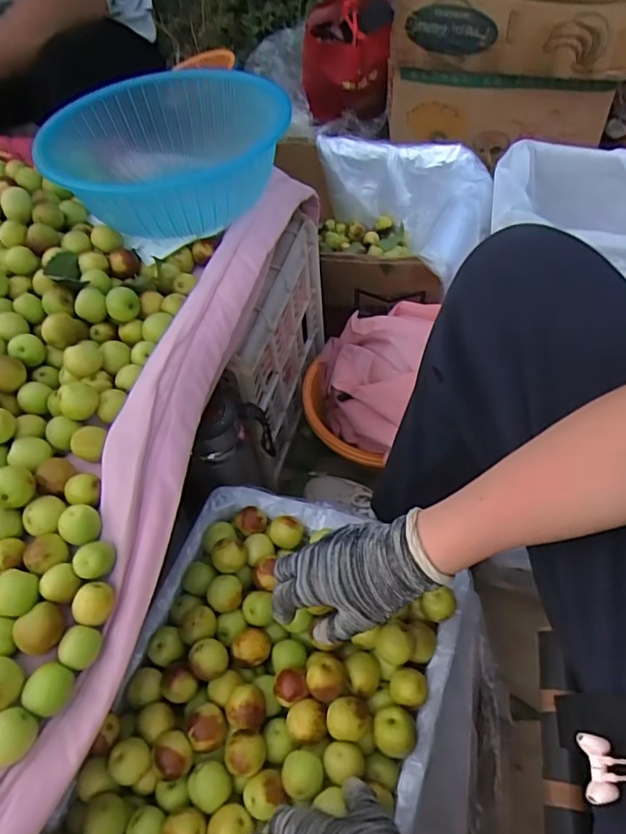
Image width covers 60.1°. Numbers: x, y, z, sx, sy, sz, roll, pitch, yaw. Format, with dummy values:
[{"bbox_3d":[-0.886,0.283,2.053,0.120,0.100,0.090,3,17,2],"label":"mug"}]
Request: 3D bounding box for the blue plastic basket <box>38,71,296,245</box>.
[{"bbox_3d":[-0.158,-0.301,0.631,0.286,0.098,0.261,-18,54,-9],"label":"blue plastic basket"}]

